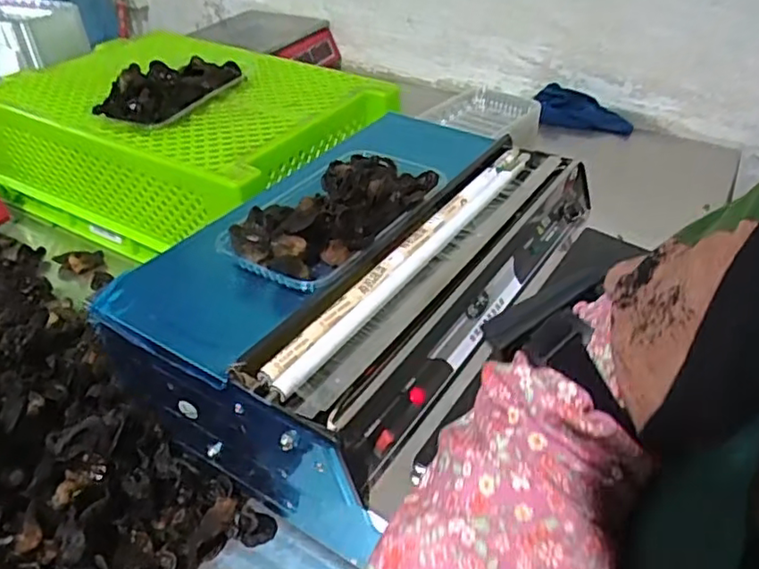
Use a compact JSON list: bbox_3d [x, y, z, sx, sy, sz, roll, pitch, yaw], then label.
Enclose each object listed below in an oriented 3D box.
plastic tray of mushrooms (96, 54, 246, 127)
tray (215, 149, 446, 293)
[{"bbox_3d":[-0.284,-0.279,0.845,0.101,0.055,0.189,17,38,20],"label":"plastic tray of mushrooms"},{"bbox_3d":[-0.044,-0.083,0.620,0.144,0.045,0.244,21,40,25],"label":"tray"}]

